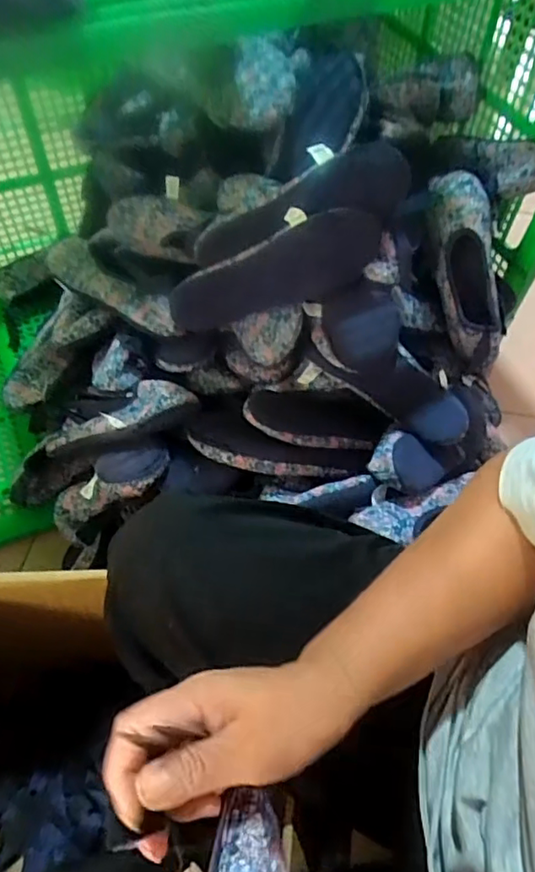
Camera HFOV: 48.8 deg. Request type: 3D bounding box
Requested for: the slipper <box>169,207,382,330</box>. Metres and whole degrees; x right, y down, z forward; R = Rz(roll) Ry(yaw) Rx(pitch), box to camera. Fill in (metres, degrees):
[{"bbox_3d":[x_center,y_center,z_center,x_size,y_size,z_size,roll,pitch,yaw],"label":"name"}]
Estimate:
[{"bbox_3d":[0.004,-0.204,0.740,0.279,0.099,0.039,-19,56,16],"label":"slipper"}]

